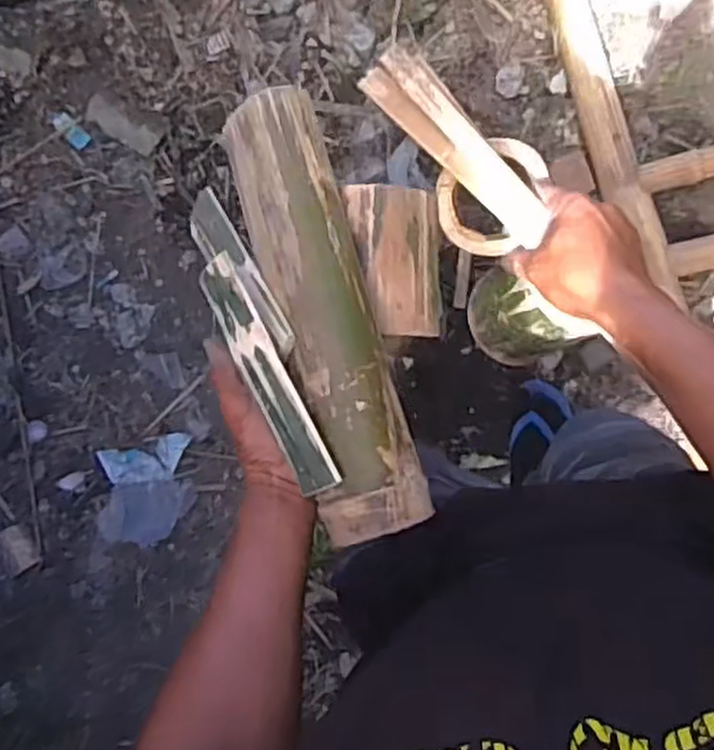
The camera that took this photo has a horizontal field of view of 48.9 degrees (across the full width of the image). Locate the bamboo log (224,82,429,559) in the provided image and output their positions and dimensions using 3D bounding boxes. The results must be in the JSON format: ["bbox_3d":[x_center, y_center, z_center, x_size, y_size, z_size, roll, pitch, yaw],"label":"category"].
[{"bbox_3d":[-0.023,-0.044,0.541,0.067,0.049,0.306,-17,79,6],"label":"bamboo log"}]

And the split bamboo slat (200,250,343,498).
[{"bbox_3d":[-0.059,0.000,0.507,0.033,0.009,0.162,-34,81,37],"label":"split bamboo slat"}]

